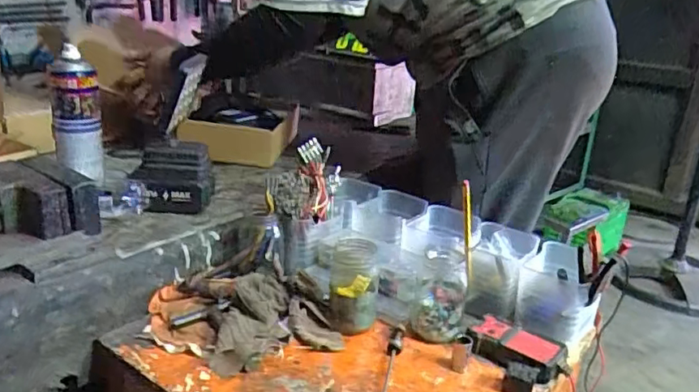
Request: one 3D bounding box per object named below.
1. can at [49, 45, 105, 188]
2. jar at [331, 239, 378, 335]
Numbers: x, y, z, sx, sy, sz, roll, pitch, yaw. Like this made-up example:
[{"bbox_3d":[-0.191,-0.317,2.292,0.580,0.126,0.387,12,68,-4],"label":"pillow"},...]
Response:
[{"bbox_3d":[-0.394,-0.115,0.849,0.063,0.182,0.055,-7,24,-25],"label":"can"},{"bbox_3d":[0.005,0.109,0.735,0.057,0.103,0.065,1,21,-3],"label":"jar"}]

